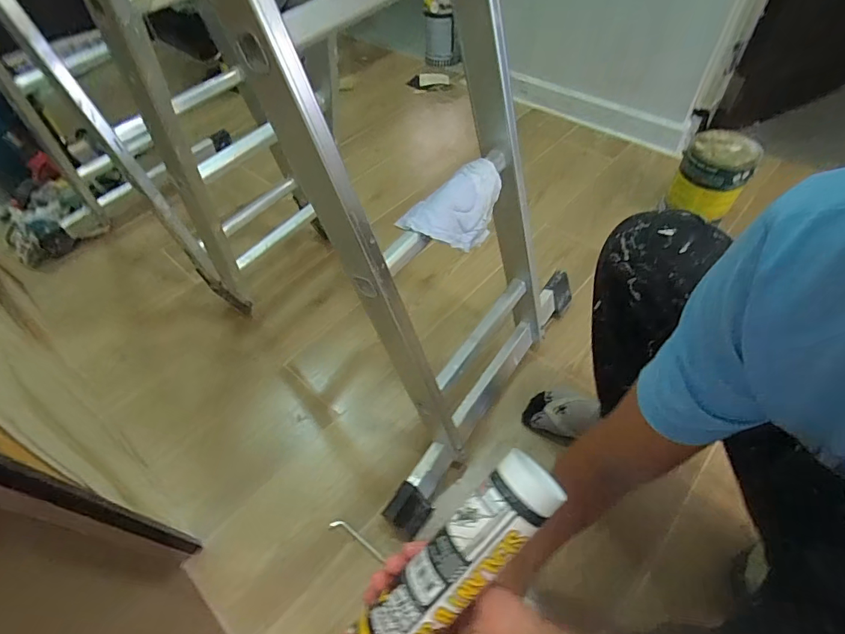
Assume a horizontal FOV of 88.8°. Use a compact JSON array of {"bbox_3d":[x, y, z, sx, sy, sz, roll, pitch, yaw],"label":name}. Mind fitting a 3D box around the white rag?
[{"bbox_3d":[0.057,-0.162,0.632,0.096,0.051,0.186,32,60,25],"label":"white rag"}]

